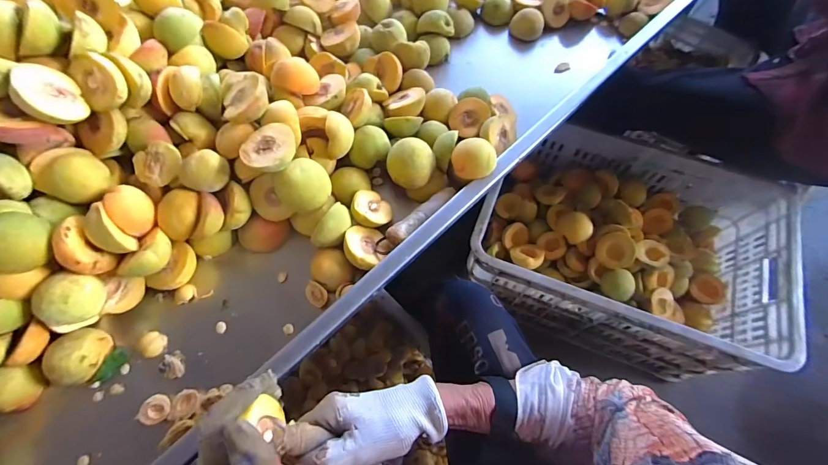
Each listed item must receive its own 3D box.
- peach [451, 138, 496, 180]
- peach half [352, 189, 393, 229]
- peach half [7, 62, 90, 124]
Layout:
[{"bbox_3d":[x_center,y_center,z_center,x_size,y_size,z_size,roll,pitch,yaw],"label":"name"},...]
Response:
[{"bbox_3d":[0.079,-0.095,0.508,0.057,0.039,0.051,12,66,5],"label":"peach"},{"bbox_3d":[-0.059,-0.029,0.509,0.054,0.024,0.052,33,43,-18],"label":"peach half"},{"bbox_3d":[-0.382,-0.140,0.399,0.029,0.060,0.057,-20,78,27],"label":"peach half"}]

